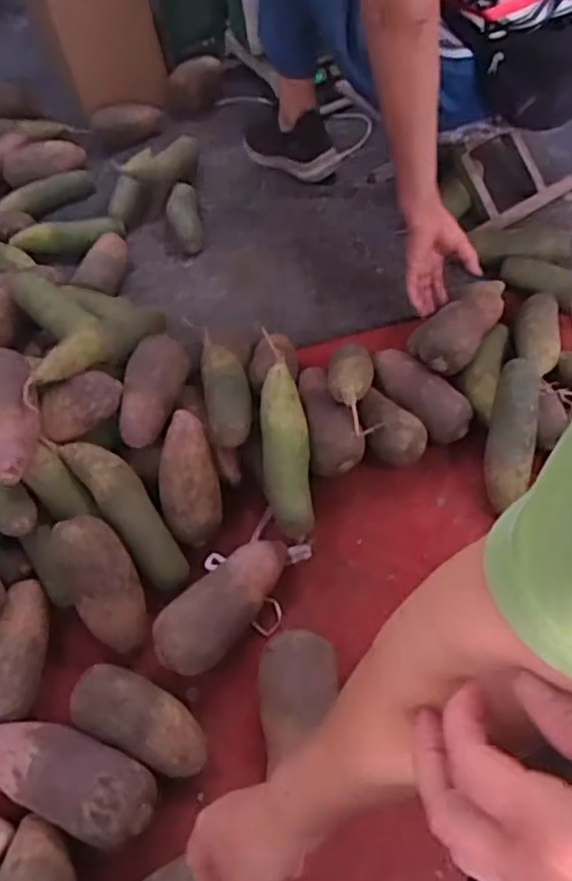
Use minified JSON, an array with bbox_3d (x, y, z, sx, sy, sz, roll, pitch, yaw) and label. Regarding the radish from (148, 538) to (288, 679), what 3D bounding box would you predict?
[{"bbox_3d":[-0.062,0.177,0.747,0.069,0.064,0.180,33,63,26],"label":"radish"}]

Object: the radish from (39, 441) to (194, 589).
[{"bbox_3d":[-0.188,0.075,0.810,0.059,0.046,0.225,-36,88,-19],"label":"radish"}]

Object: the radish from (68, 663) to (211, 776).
[{"bbox_3d":[-0.146,0.279,0.694,0.149,0.053,0.068,18,58,18],"label":"radish"}]

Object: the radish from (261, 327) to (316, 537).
[{"bbox_3d":[-0.003,-0.014,0.811,0.056,0.044,0.257,-7,71,1],"label":"radish"}]

